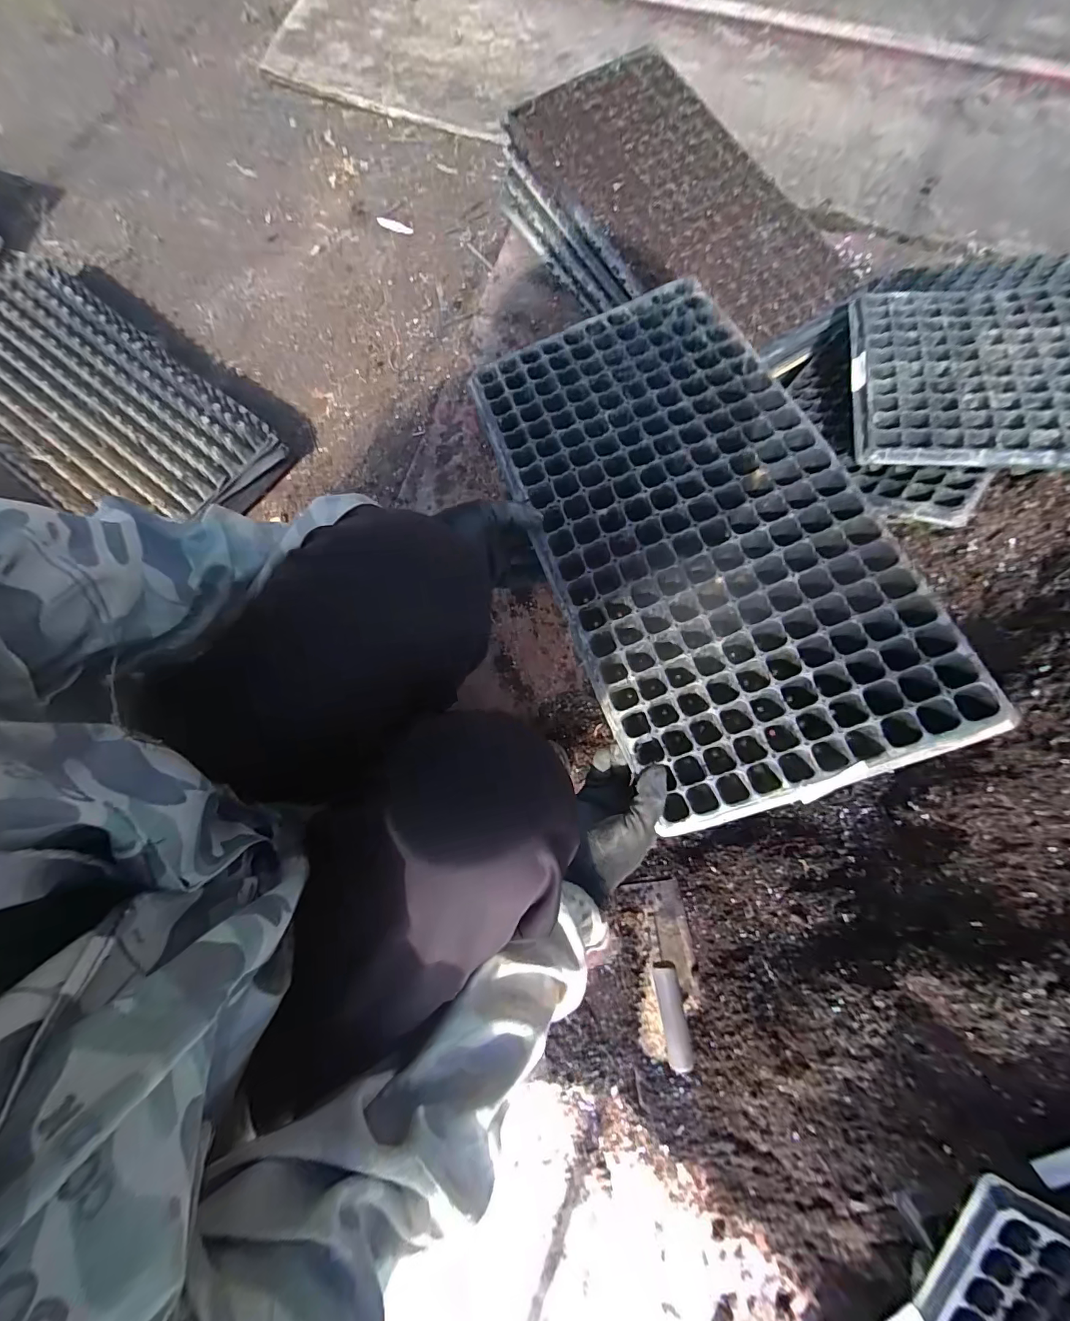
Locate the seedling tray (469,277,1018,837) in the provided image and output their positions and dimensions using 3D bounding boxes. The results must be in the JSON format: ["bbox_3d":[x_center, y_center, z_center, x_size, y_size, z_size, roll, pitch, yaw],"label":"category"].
[{"bbox_3d":[0.141,-0.131,0.444,0.271,0.046,0.519,-22,74,7],"label":"seedling tray"}]

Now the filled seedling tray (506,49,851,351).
[{"bbox_3d":[0.206,-0.655,0.670,0.261,0.038,0.506,-32,79,-9],"label":"filled seedling tray"}]

